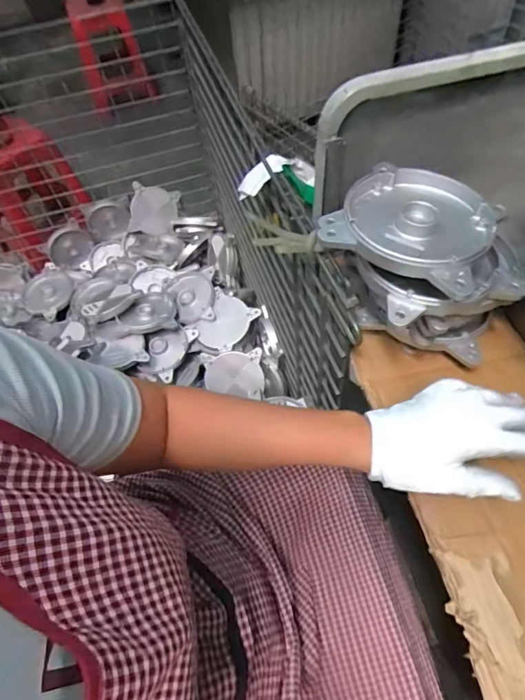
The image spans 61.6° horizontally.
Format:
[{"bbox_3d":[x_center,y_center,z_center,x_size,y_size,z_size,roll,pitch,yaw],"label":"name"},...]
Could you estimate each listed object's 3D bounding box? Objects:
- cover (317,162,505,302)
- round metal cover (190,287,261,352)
[{"bbox_3d":[0.149,-0.135,0.439,0.153,0.023,0.151,24,62,19],"label":"cover"},{"bbox_3d":[-0.093,-0.066,1.056,0.127,0.032,0.138,29,64,22],"label":"round metal cover"}]

